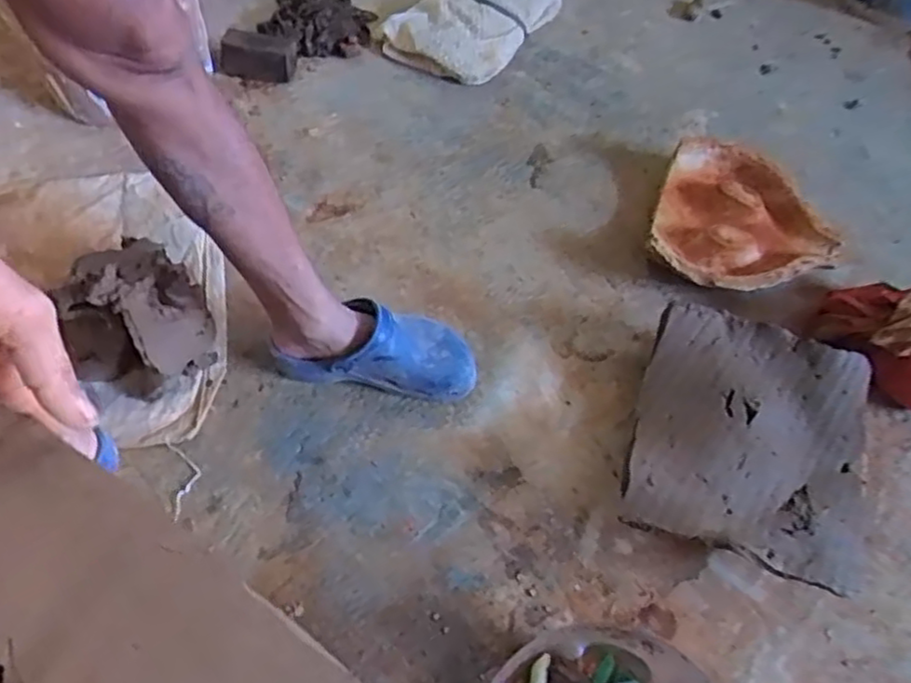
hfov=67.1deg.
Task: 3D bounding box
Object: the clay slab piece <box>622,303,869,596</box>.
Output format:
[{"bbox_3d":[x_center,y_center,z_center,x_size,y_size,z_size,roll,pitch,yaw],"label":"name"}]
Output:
[{"bbox_3d":[0.345,0.126,0.830,0.259,0.097,0.302,19,59,9],"label":"clay slab piece"}]

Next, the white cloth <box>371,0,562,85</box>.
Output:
[{"bbox_3d":[0.038,-0.613,1.278,0.236,0.061,0.357,33,62,16],"label":"white cloth"}]

